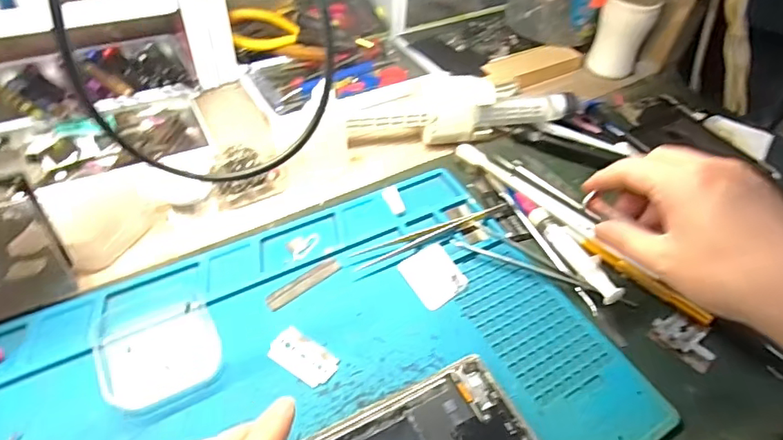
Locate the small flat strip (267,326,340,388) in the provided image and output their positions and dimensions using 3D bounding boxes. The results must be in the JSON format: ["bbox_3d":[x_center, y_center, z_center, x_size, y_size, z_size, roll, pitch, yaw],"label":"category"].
[{"bbox_3d":[-0.054,0.082,0.305,0.042,0.004,0.023,29,51,19],"label":"small flat strip"}]

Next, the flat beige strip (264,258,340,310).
[{"bbox_3d":[-0.060,0.042,0.342,0.056,0.004,0.013,-32,58,-30],"label":"flat beige strip"}]

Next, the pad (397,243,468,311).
[{"bbox_3d":[0.029,0.039,0.352,0.038,0.005,0.043,-25,55,-26],"label":"pad"}]

